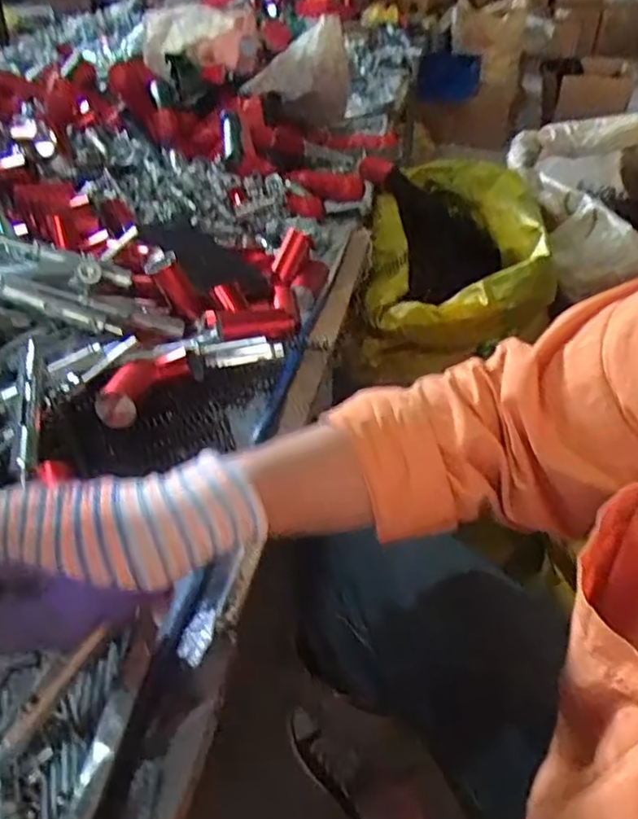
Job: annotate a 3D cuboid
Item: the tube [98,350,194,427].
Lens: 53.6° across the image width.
[{"bbox_3d":[-0.134,-0.017,0.484,0.034,0.034,0.089,16,40,19],"label":"tube"}]

